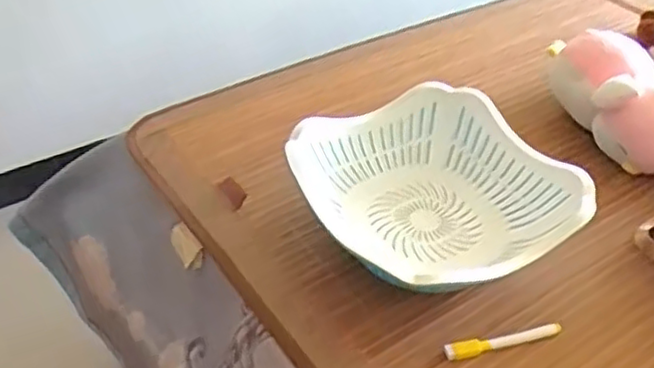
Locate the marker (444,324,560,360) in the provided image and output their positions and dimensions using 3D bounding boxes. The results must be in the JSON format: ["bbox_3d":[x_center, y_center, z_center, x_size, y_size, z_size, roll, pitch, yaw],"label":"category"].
[{"bbox_3d":[0.164,0.144,0.621,0.118,0.008,0.015,-11,42,-13],"label":"marker"}]

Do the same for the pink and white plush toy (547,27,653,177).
[{"bbox_3d":[0.364,-0.105,0.849,0.109,0.104,0.225,-8,41,-10],"label":"pink and white plush toy"}]

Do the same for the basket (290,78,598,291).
[{"bbox_3d":[0.112,0.016,0.703,0.247,0.096,0.254,0,41,0],"label":"basket"}]

